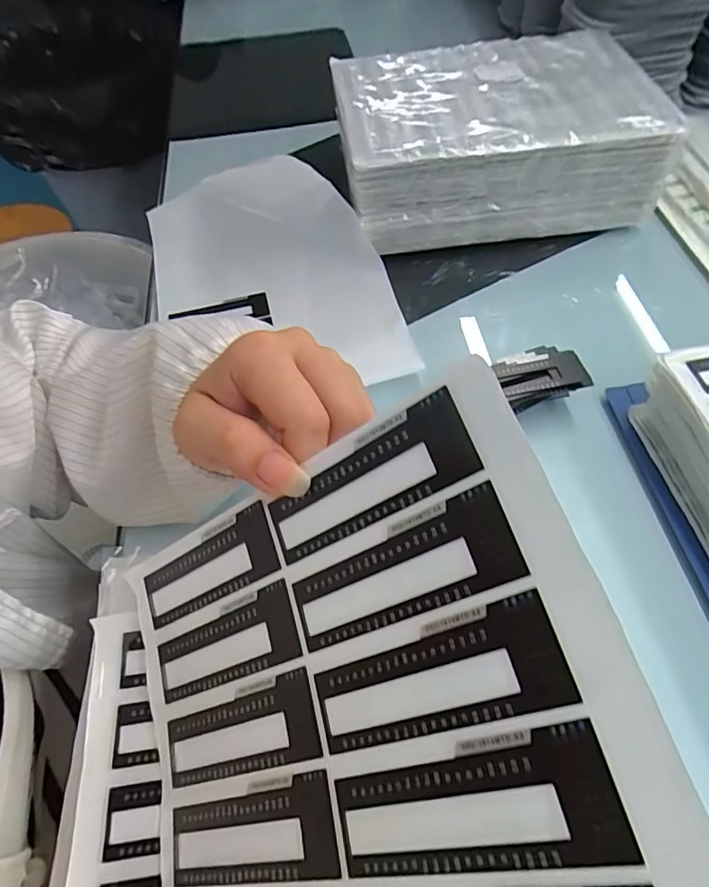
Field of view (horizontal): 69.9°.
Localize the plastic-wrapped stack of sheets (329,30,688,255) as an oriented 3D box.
[{"bbox_3d":[0.125,-0.293,0.483,0.275,0.089,0.197,-8,57,-1],"label":"plastic-wrapped stack of sheets"}]

